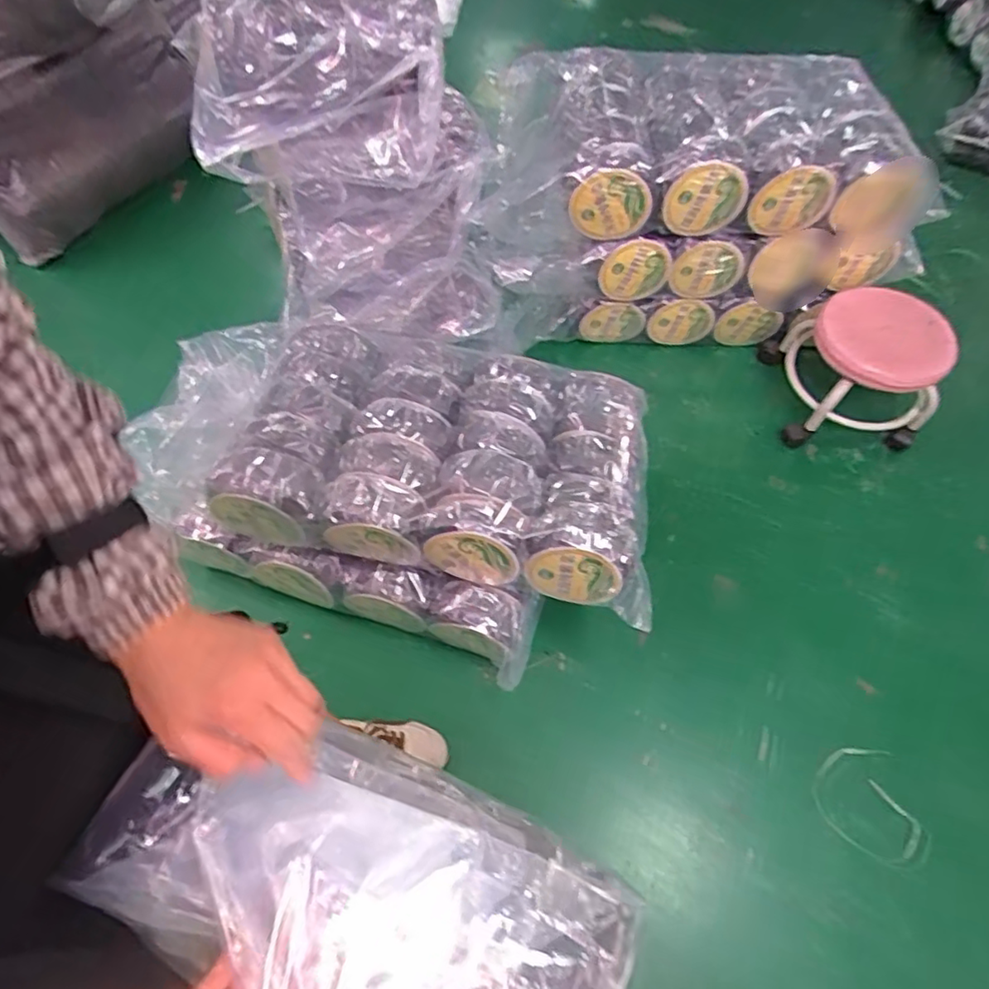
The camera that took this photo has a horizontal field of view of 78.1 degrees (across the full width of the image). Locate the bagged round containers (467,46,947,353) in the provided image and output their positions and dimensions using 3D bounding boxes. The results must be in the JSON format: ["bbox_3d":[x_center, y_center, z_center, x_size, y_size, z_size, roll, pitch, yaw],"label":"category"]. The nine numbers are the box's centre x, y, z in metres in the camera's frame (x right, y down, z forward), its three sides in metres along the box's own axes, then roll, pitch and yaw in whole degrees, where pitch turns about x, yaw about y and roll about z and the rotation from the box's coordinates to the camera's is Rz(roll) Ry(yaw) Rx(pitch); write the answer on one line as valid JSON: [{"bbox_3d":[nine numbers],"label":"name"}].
[{"bbox_3d":[0.430,-0.657,1.423,0.929,0.503,0.414,0,60,-1],"label":"bagged round containers"}]

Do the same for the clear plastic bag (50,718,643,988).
[{"bbox_3d":[-0.098,0.280,0.424,0.377,0.052,0.179,18,62,4],"label":"clear plastic bag"}]

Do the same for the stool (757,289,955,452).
[{"bbox_3d":[0.820,-0.290,1.379,0.290,0.270,0.282,2,60,-1],"label":"stool"}]

